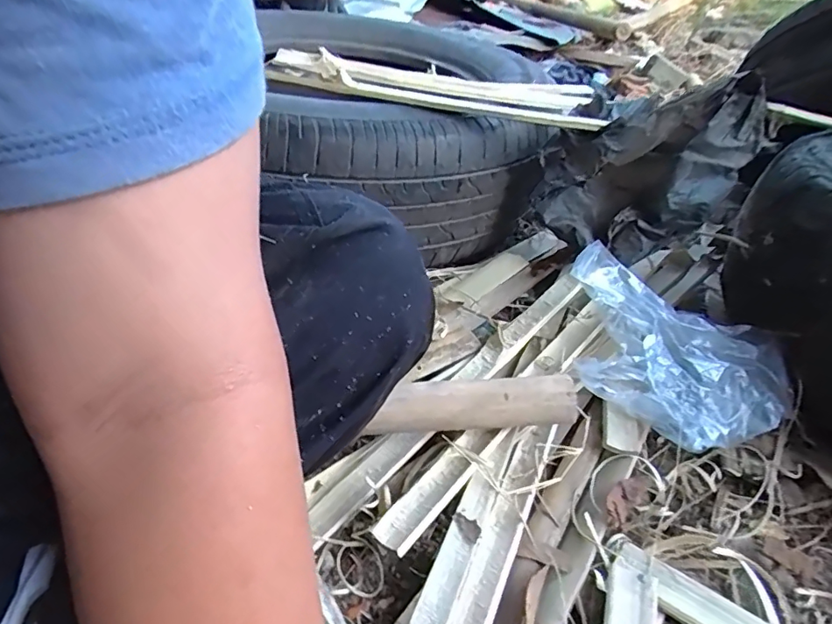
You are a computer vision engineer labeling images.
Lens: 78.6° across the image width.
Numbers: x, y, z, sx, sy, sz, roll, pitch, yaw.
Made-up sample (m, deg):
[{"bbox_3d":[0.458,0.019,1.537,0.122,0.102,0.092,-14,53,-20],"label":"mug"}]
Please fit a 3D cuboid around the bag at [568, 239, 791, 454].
[{"bbox_3d":[0.209,0.042,0.426,0.192,0.092,0.105,21,41,17],"label":"bag"}]

